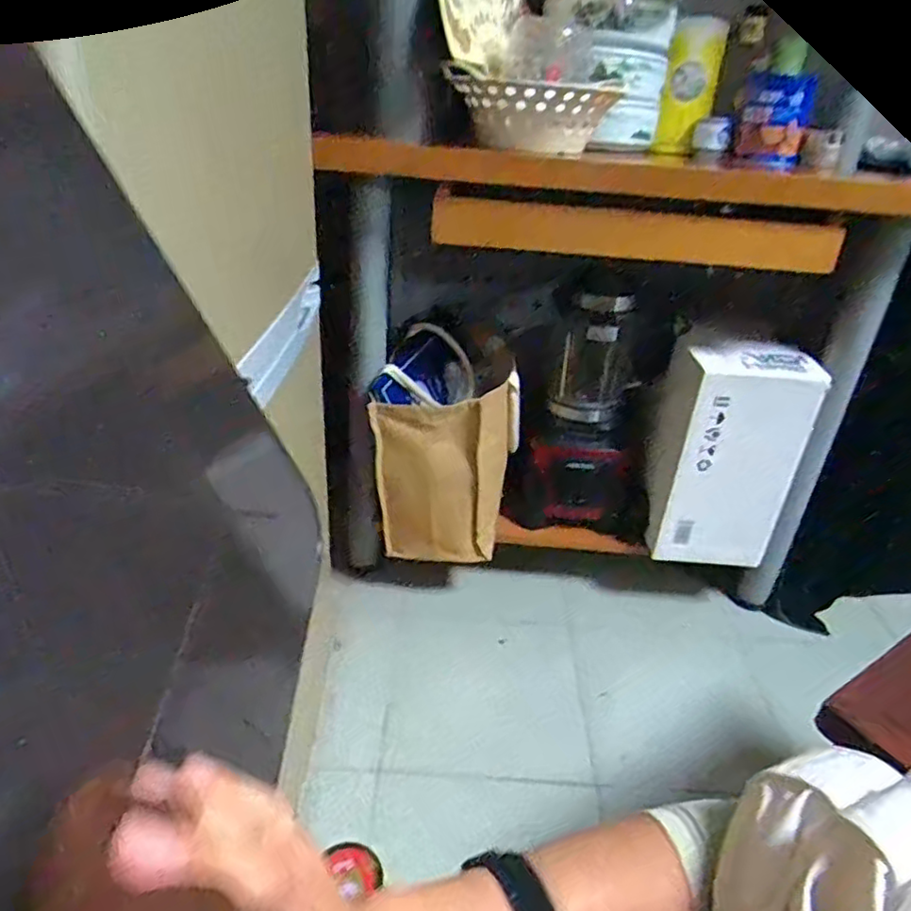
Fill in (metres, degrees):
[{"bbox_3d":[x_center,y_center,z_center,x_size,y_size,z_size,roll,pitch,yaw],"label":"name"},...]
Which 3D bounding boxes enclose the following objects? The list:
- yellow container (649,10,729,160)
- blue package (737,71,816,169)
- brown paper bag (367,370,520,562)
[{"bbox_3d":[0.399,-0.619,1.104,0.087,0.202,0.075,10,31,9],"label":"yellow container"},{"bbox_3d":[0.525,-0.547,1.071,0.026,0.156,0.129,-26,46,-17],"label":"blue package"},{"bbox_3d":[-0.018,0.024,1.122,0.228,0.291,0.134,6,31,2],"label":"brown paper bag"}]

